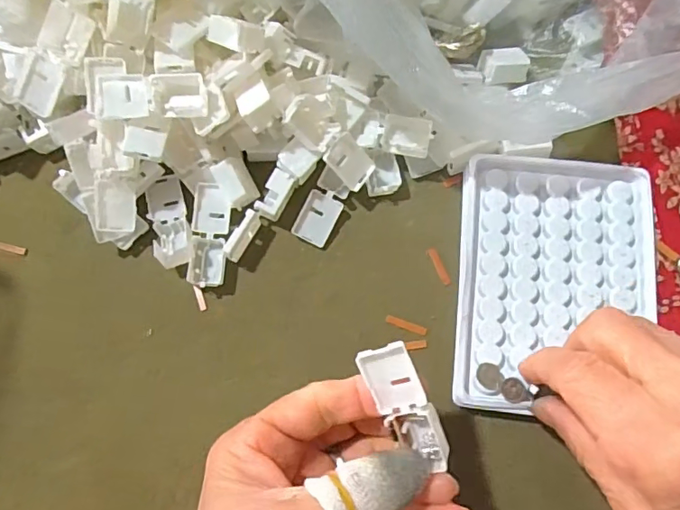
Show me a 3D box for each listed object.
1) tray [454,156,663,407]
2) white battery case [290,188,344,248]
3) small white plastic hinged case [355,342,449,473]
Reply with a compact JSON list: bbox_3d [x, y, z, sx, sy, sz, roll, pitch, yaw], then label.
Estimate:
[{"bbox_3d":[0.109,0.013,0.254,0.094,0.020,0.127,5,83,3],"label":"tray"},{"bbox_3d":[-0.012,-0.021,0.281,0.020,0.004,0.029,27,78,7],"label":"white battery case"},{"bbox_3d":[0.026,0.058,0.199,0.019,0.014,0.052,-29,100,-1],"label":"small white plastic hinged case"}]

